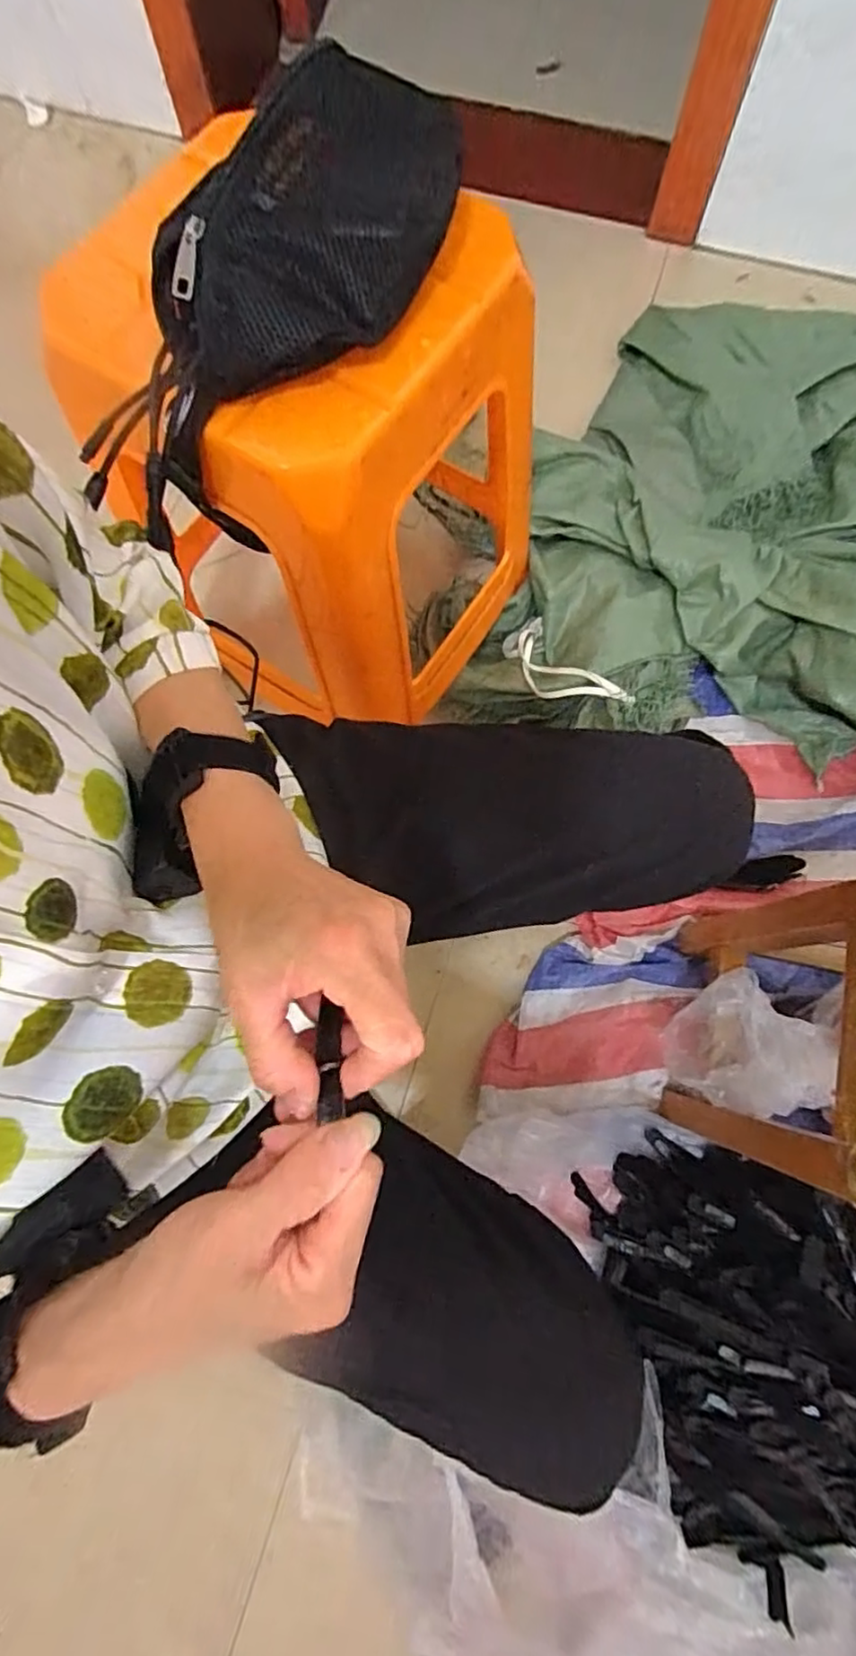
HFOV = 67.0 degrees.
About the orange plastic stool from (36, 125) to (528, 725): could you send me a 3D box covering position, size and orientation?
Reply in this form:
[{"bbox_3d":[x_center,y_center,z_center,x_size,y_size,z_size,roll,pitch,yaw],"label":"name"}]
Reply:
[{"bbox_3d":[-0.086,-0.342,0.627,0.308,0.358,0.307,33,78,9],"label":"orange plastic stool"}]

